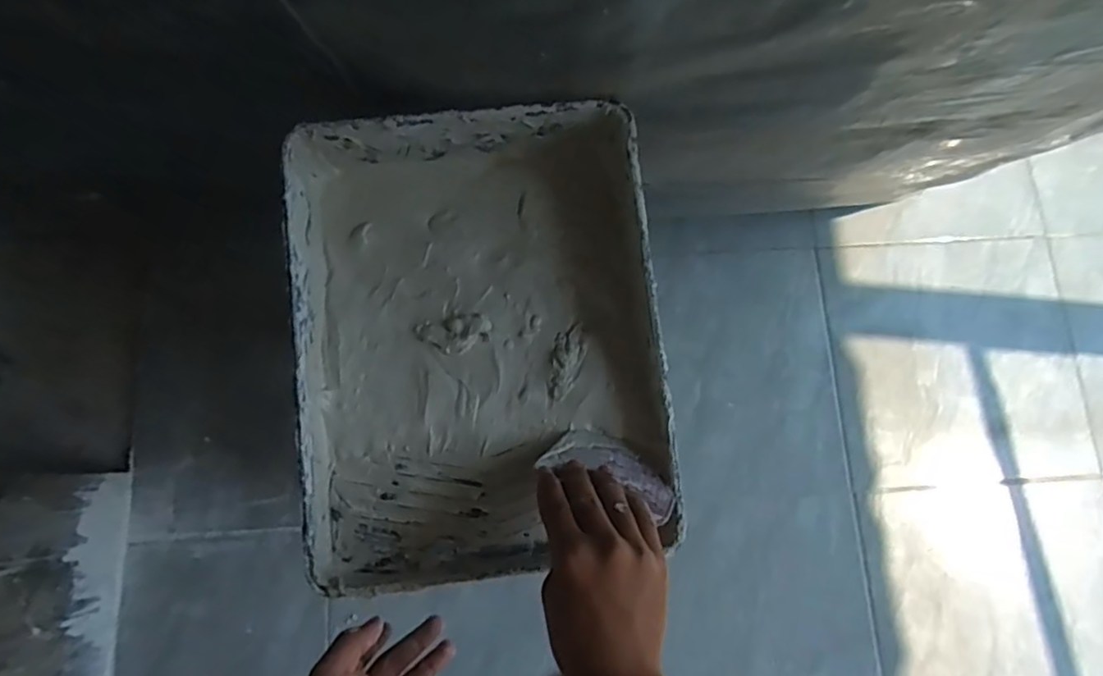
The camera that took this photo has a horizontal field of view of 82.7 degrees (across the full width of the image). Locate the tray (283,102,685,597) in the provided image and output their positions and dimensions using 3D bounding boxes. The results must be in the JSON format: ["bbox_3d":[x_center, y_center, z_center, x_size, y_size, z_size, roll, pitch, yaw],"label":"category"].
[{"bbox_3d":[-0.055,0.000,0.487,0.273,0.067,0.351,-6,78,-2],"label":"tray"}]

